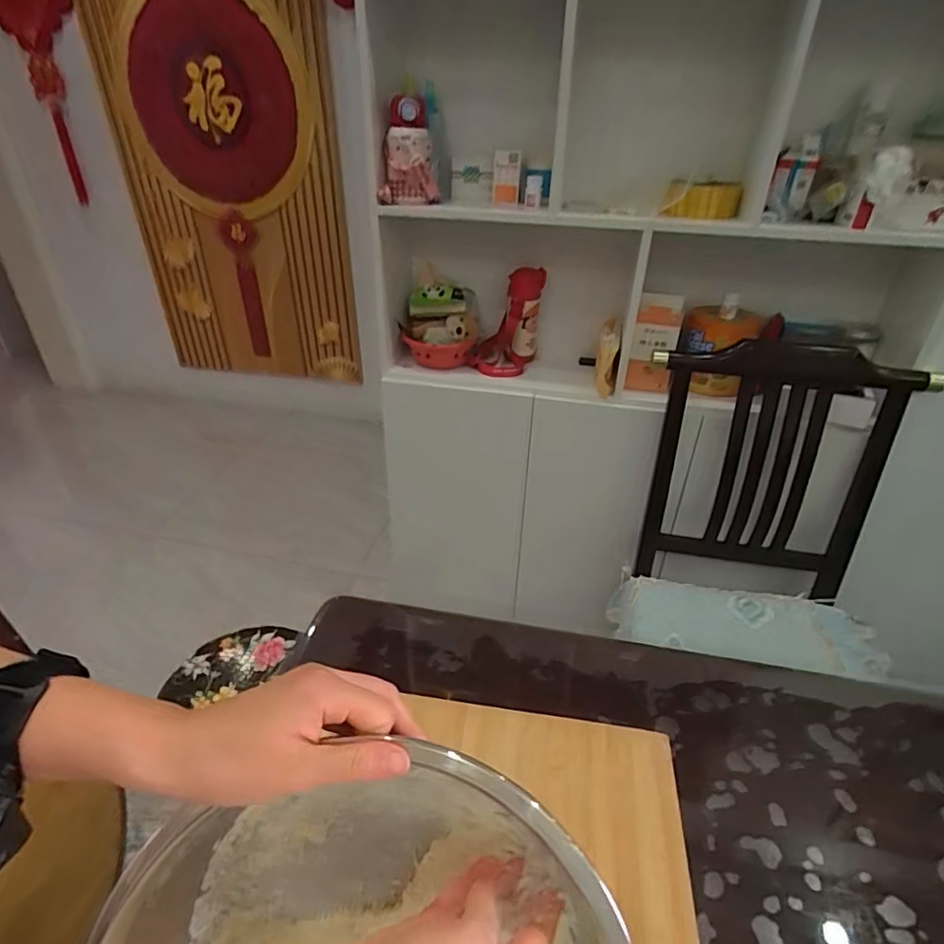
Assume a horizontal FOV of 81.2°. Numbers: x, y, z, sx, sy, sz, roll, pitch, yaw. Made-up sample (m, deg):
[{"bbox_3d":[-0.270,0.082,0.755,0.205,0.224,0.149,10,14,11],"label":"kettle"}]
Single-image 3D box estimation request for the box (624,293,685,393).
[{"bbox_3d":[0.405,-0.282,1.228,0.092,0.199,0.093,10,33,13],"label":"box"}]

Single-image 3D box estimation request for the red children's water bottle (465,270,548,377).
[{"bbox_3d":[0.081,-0.362,1.323,0.159,0.227,0.174,9,33,11],"label":"red children's water bottle"}]

